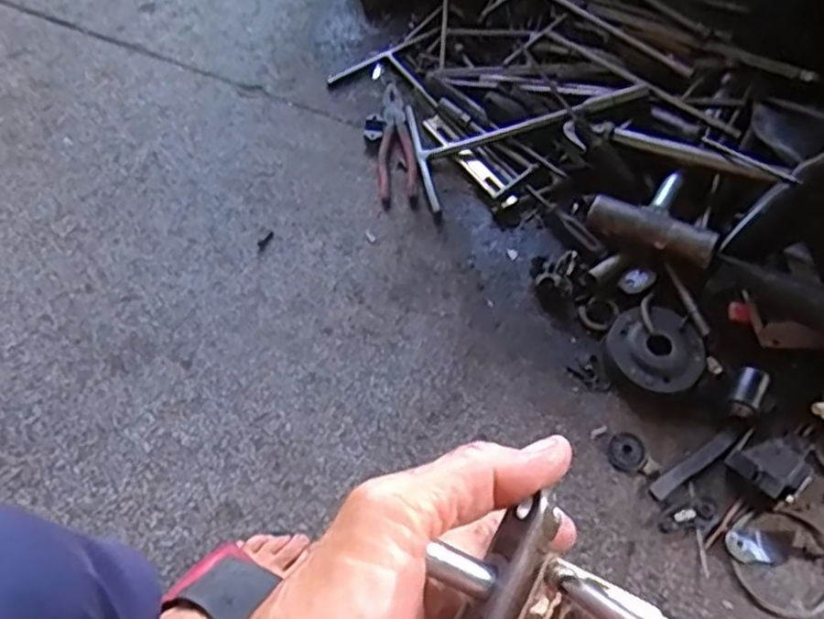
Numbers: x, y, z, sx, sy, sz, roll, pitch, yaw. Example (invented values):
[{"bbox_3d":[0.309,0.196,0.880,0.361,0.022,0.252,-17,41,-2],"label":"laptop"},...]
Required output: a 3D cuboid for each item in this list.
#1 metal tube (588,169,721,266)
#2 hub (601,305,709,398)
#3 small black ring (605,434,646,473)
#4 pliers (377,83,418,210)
[{"bbox_3d":[0.288,-0.110,0.833,0.142,0.052,0.114,29,62,13],"label":"metal tube"},{"bbox_3d":[0.262,0.047,0.770,0.099,0.032,0.093,2,60,-3],"label":"hub"},{"bbox_3d":[0.219,0.146,0.727,0.037,0.004,0.042,40,65,18],"label":"small black ring"},{"bbox_3d":[-0.023,-0.216,0.919,0.049,0.012,0.200,-4,60,-6],"label":"pliers"}]

